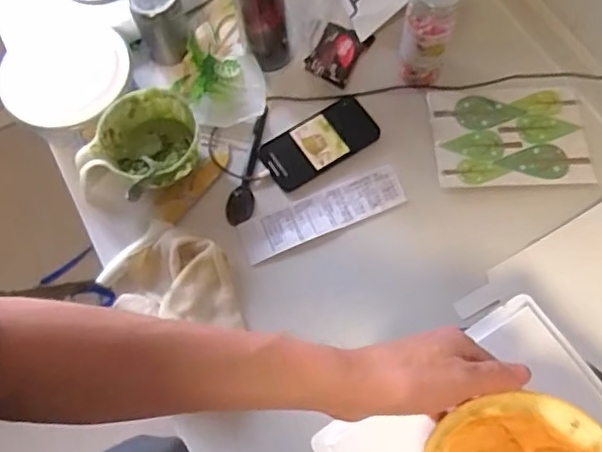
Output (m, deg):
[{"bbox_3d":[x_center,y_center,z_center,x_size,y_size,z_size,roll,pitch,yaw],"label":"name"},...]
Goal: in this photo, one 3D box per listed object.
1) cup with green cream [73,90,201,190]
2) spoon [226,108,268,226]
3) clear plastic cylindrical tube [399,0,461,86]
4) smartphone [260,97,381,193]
[{"bbox_3d":[-0.184,-0.099,0.742,0.130,0.070,0.121,-1,68,2],"label":"cup with green cream"},{"bbox_3d":[-0.067,-0.075,0.766,0.031,0.011,0.156,7,69,6],"label":"spoon"},{"bbox_3d":[0.153,-0.232,0.735,0.055,0.157,0.049,9,69,6],"label":"clear plastic cylindrical tube"},{"bbox_3d":[0.024,-0.105,0.771,0.150,0.006,0.074,-30,70,-9],"label":"smartphone"}]

